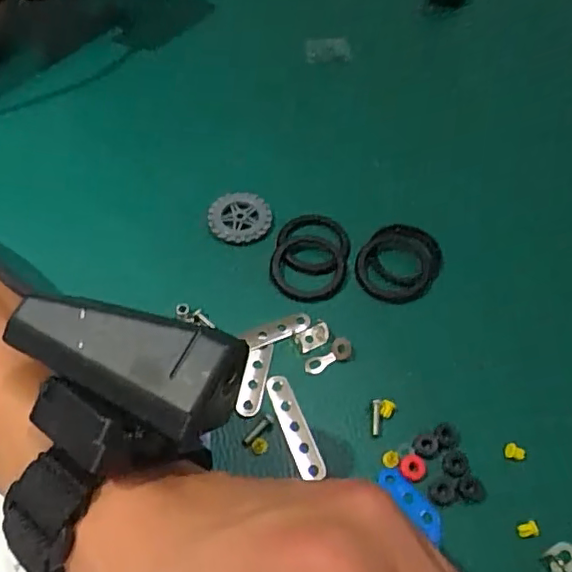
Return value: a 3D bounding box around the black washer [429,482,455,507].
[{"bbox_3d":[0.063,0.084,0.232,0.009,0.004,0.010,36,62,21],"label":"black washer"}]

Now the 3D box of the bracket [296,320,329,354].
[{"bbox_3d":[0.013,0.023,0.268,0.016,0.004,0.011,-26,60,-18],"label":"bracket"}]

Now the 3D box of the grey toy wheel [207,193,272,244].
[{"bbox_3d":[-0.024,-0.037,0.307,0.033,0.006,0.029,-8,56,-7],"label":"grey toy wheel"}]

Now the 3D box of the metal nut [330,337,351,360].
[{"bbox_3d":[0.025,0.029,0.265,0.009,0.004,0.009,1,55,-1],"label":"metal nut"}]

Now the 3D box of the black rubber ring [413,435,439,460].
[{"bbox_3d":[0.059,0.067,0.241,0.010,0.004,0.010,1,55,-1],"label":"black rubber ring"}]

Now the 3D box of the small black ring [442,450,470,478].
[{"bbox_3d":[0.071,0.074,0.239,0.010,0.004,0.011,1,55,-1],"label":"small black ring"}]

